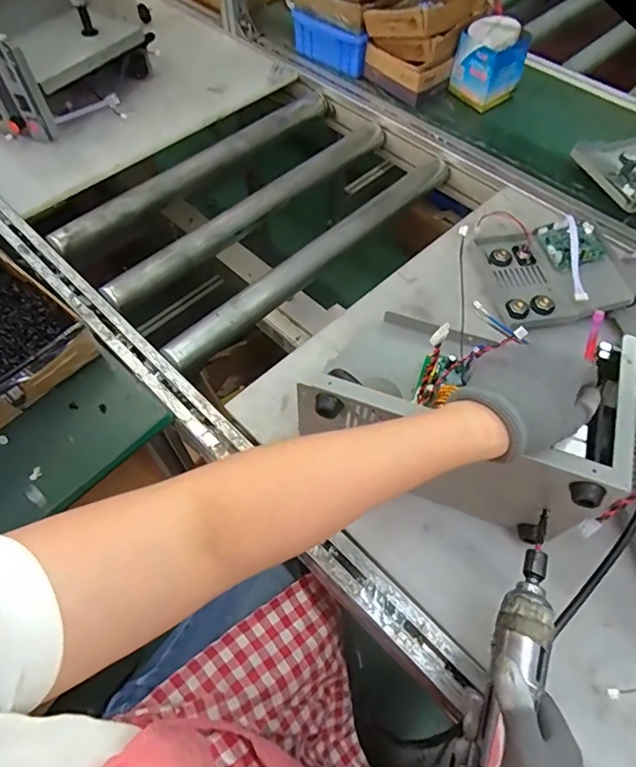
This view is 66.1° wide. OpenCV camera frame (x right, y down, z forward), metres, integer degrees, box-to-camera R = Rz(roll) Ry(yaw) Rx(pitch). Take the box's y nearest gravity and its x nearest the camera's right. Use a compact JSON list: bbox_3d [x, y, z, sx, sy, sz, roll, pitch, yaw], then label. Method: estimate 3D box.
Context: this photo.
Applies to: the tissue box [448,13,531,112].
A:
[{"bbox_3d":[0.311,-0.578,0.892,0.106,0.120,0.091,-25,62,-14],"label":"tissue box"}]

